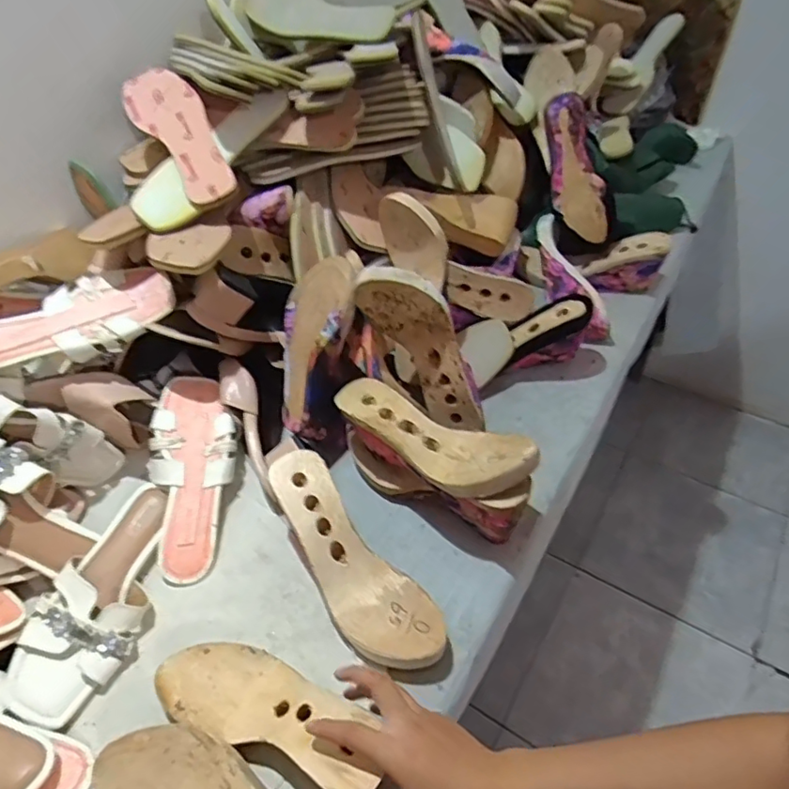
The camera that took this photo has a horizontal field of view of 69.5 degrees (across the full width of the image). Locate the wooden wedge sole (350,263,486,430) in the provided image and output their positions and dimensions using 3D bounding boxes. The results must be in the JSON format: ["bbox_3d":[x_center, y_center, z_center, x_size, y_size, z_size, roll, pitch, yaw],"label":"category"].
[{"bbox_3d":[0.034,-0.054,0.675,0.080,0.237,0.057,-4,37,48],"label":"wooden wedge sole"}]

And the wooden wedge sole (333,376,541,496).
[{"bbox_3d":[0.033,0.038,0.604,0.236,0.044,0.081,26,55,25],"label":"wooden wedge sole"}]

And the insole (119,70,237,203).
[{"bbox_3d":[-0.263,-0.327,0.701,0.080,0.008,0.235,-36,72,-8],"label":"insole"}]

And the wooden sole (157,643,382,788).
[{"bbox_3d":[-0.105,0.262,0.477,0.224,0.039,0.074,2,45,35],"label":"wooden sole"}]

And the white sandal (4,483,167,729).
[{"bbox_3d":[-0.295,0.204,0.587,0.098,0.045,0.239,14,51,17],"label":"white sandal"}]

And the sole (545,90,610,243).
[{"bbox_3d":[0.277,-0.337,0.861,0.063,0.222,0.062,-22,15,-15],"label":"sole"}]

